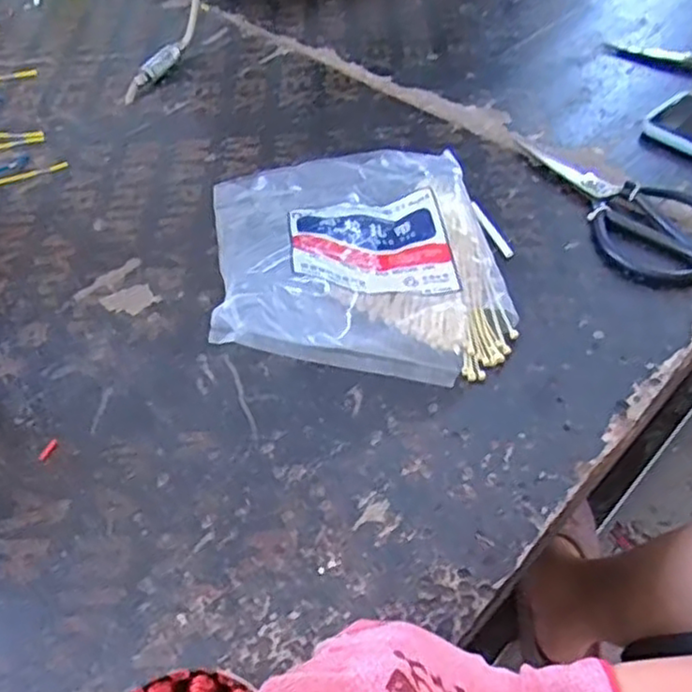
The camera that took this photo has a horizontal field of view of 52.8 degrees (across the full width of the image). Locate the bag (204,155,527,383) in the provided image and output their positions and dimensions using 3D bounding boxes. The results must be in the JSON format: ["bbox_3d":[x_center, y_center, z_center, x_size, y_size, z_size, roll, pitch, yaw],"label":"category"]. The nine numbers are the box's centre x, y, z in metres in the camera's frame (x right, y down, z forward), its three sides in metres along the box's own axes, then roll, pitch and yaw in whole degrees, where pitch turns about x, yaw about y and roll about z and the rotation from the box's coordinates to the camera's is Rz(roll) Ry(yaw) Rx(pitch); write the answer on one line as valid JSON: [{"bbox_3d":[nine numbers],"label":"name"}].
[{"bbox_3d":[0.008,-0.080,0.505,0.199,0.065,0.248,-8,49,-4],"label":"bag"}]

